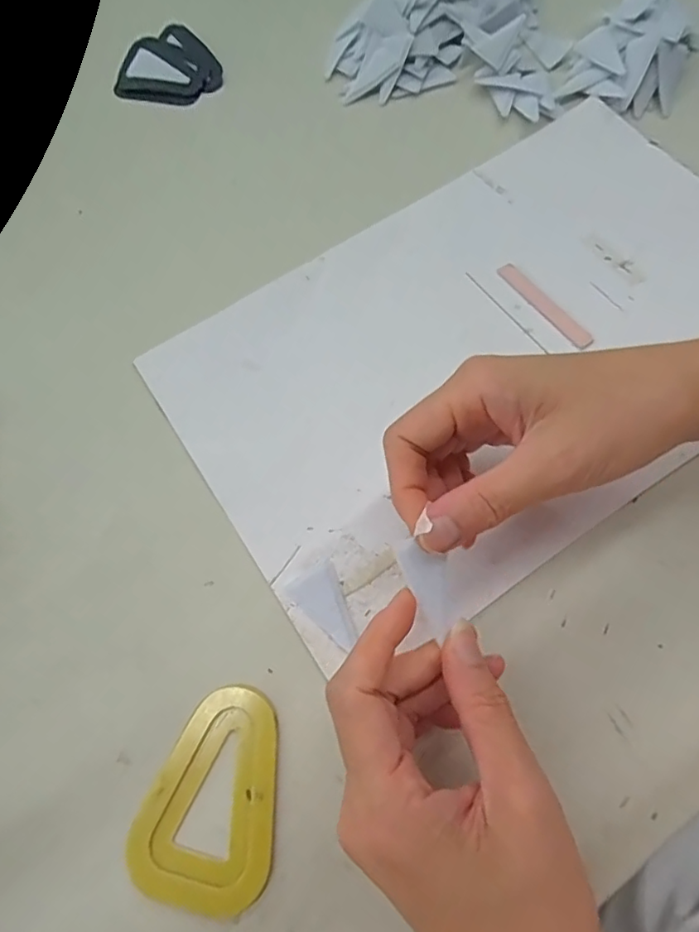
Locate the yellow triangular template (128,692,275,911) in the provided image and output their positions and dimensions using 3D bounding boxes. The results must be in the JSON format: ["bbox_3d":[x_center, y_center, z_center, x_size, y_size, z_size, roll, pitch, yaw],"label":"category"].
[{"bbox_3d":[-0.057,0.144,0.248,0.058,0.008,0.084,15,71,7],"label":"yellow triangular template"}]

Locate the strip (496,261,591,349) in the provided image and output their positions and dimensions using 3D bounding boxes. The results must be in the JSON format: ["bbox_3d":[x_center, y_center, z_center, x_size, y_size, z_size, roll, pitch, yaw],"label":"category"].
[{"bbox_3d":[0.118,-0.099,0.339,0.013,0.004,0.073,-36,73,-10],"label":"strip"}]

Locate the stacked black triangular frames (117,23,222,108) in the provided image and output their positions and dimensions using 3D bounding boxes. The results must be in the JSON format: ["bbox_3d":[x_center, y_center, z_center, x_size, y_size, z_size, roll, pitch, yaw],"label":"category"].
[{"bbox_3d":[-0.142,-0.305,0.434,0.075,0.016,0.064,-31,72,-9],"label":"stacked black triangular frames"}]

